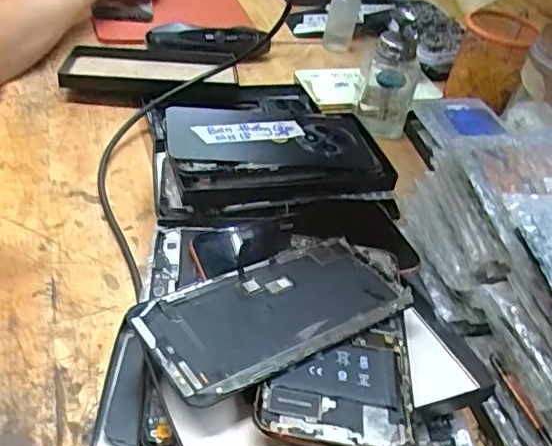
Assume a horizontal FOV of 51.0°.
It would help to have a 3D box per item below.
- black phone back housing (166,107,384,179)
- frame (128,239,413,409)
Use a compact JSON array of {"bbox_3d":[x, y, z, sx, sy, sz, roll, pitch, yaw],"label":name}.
[{"bbox_3d":[-0.001,-0.065,0.460,0.163,0.012,0.067,0,53,-16],"label":"black phone back housing"},{"bbox_3d":[0.002,0.046,0.320,0.151,0.005,0.071,-17,44,-33],"label":"frame"}]

